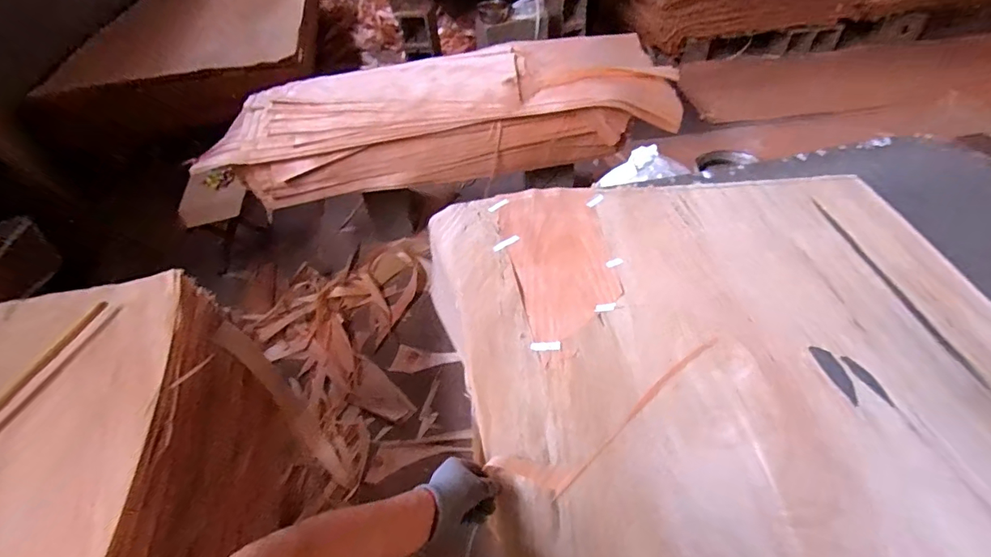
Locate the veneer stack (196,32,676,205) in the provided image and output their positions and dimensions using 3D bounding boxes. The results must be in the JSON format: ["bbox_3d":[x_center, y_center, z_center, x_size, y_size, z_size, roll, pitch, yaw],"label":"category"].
[{"bbox_3d":[-0.166,-0.635,1.761,1.675,0.300,0.457,-10,46,-6],"label":"veneer stack"}]

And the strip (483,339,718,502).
[{"bbox_3d":[0.174,0.188,0.672,0.389,0.009,0.091,-32,54,-19],"label":"strip"}]

